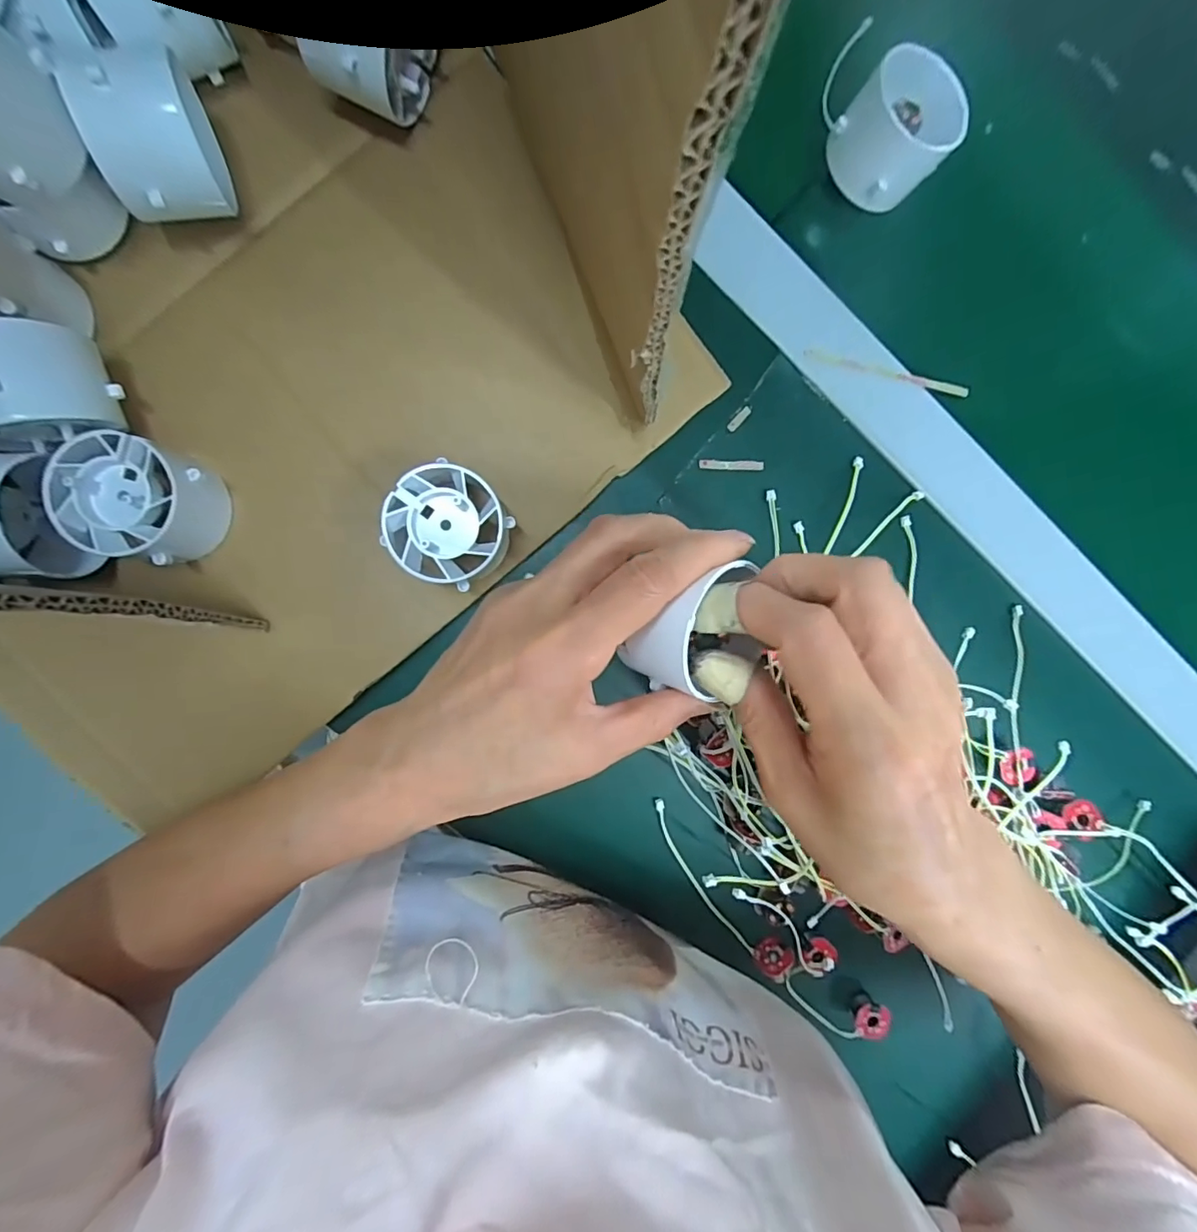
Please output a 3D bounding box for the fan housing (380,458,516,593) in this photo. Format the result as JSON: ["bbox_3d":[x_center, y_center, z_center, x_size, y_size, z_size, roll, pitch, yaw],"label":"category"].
[{"bbox_3d":[-0.065,-0.038,0.236,0.049,0.038,0.046,0,96,-2],"label":"fan housing"}]

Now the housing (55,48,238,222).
[{"bbox_3d":[-0.166,-0.179,0.206,0.036,0.055,0.046,-9,94,-6],"label":"housing"}]

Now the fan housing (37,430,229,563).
[{"bbox_3d":[-0.188,-0.048,0.221,0.047,0.037,0.045,0,96,-2],"label":"fan housing"}]

